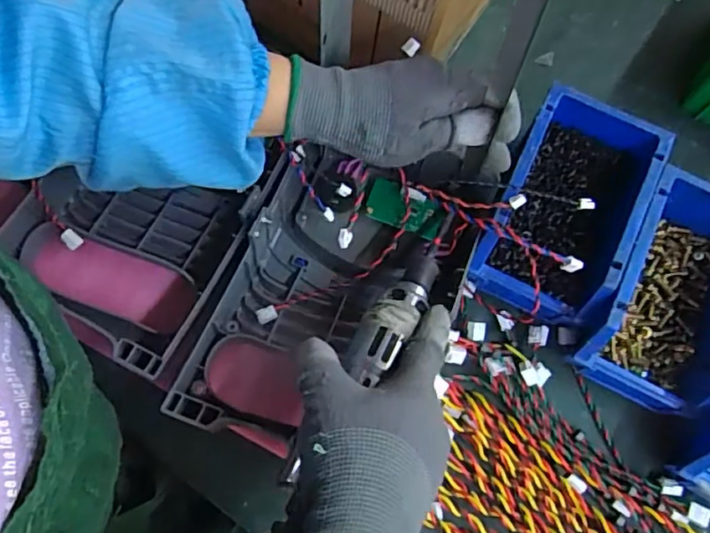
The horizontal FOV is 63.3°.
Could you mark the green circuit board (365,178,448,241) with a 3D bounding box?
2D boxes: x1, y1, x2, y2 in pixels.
[{"bbox_3d":[0.040,-0.045,0.455,0.060,0.010,0.032,21,91,11],"label":"green circuit board"}]

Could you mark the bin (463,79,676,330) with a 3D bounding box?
[{"bbox_3d":[0.162,-0.046,0.455,0.106,0.072,0.165,27,74,6],"label":"bin"}]

